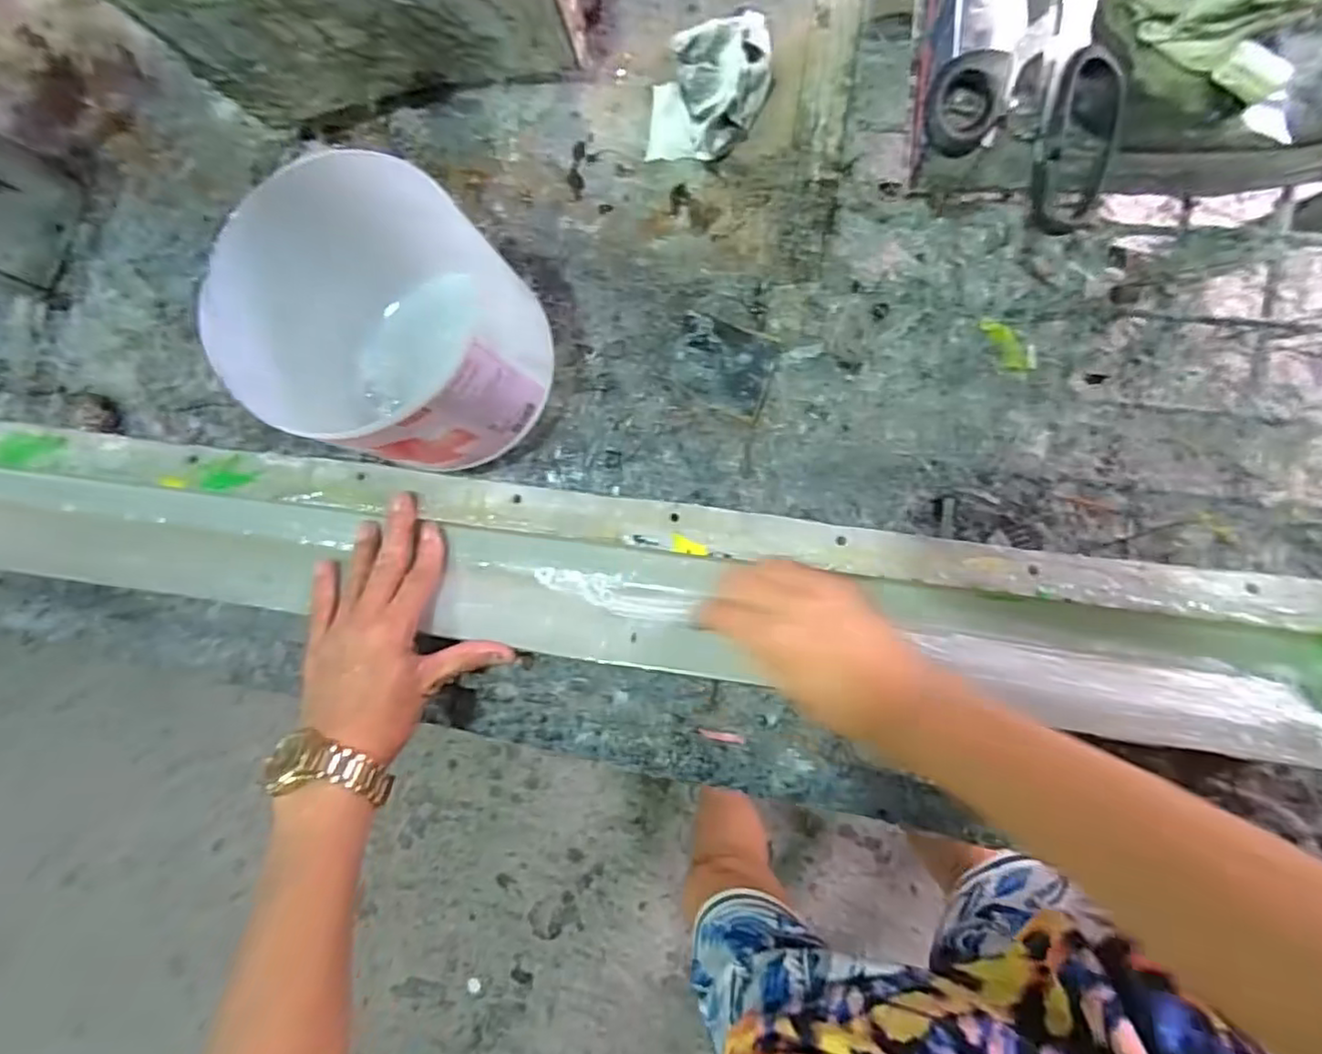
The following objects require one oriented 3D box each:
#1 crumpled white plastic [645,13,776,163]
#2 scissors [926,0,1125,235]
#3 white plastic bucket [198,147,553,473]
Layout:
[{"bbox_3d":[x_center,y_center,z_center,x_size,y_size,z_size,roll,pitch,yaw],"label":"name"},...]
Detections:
[{"bbox_3d":[0.032,-0.297,0.446,0.070,0.034,0.103,34,94,3],"label":"crumpled white plastic"},{"bbox_3d":[0.207,-0.275,0.334,0.094,0.028,0.229,18,93,4],"label":"scissors"},{"bbox_3d":[-0.152,-0.112,0.411,0.148,0.158,0.136,0,92,5],"label":"white plastic bucket"}]

